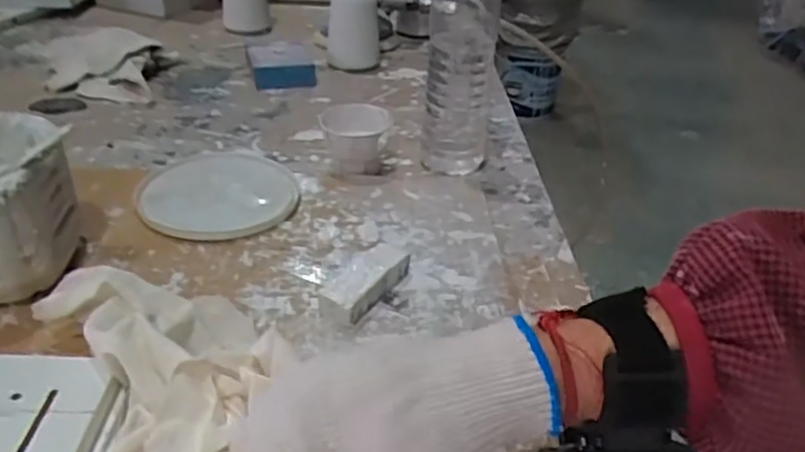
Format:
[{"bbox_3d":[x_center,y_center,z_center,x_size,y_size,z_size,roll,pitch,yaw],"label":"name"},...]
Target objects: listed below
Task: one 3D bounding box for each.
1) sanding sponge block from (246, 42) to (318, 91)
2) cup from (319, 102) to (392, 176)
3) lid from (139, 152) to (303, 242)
[{"bbox_3d":[-0.141,-0.192,0.827,0.073,0.027,0.096,-6,33,-16],"label":"sanding sponge block"},{"bbox_3d":[-0.042,-0.075,0.627,0.060,0.049,0.061,3,32,-2],"label":"cup"},{"bbox_3d":[-0.149,-0.030,0.573,0.120,0.013,0.137,-4,32,-13],"label":"lid"}]

